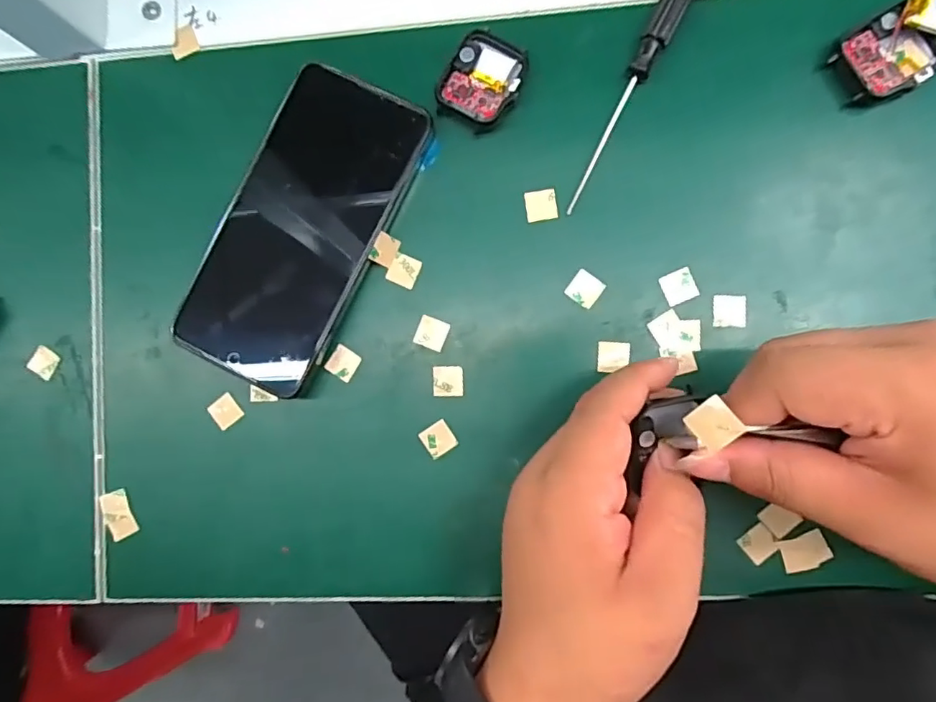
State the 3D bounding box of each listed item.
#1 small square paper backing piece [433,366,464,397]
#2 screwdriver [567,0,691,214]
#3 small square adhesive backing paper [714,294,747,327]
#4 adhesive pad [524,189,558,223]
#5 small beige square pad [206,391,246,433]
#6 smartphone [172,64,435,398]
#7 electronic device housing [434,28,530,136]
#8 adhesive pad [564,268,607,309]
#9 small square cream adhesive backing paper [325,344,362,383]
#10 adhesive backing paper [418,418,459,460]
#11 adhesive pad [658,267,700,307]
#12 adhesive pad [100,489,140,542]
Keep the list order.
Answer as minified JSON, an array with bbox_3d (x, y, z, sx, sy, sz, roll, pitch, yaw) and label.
[{"bbox_3d":[-0.010,0.016,0.287,0.015,0.004,0.016,-2,88,6],"label":"small square paper backing piece"},{"bbox_3d":[0.081,-0.131,0.277,0.014,0.012,0.131,26,91,6],"label":"screwdriver"},{"bbox_3d":[0.129,-0.020,0.274,0.016,0.004,0.016,0,88,6],"label":"small square adhesive backing paper"},{"bbox_3d":[0.037,-0.074,0.285,0.016,0.004,0.015,-8,88,5],"label":"adhesive pad"},{"bbox_3d":[-0.129,0.032,0.298,0.015,0.004,0.015,-37,85,4],"label":"small beige square pad"},{"bbox_3d":[-0.085,-0.062,0.290,0.077,0.016,0.160,26,91,6],"label":"smartphone"},{"bbox_3d":[0.008,-0.138,0.284,0.037,0.008,0.047,31,92,6],"label":"electronic device housing"},{"bbox_3d":[0.059,-0.031,0.281,0.015,0.004,0.016,35,92,6],"label":"adhesive pad"},{"bbox_3d":[-0.066,0.006,0.293,0.015,0.004,0.016,33,92,6],"label":"small square cream adhesive backing paper"},{"bbox_3d":[-0.015,0.045,0.286,0.016,0.004,0.016,-34,86,4],"label":"adhesive backing paper"},{"bbox_3d":[0.105,-0.032,0.277,0.016,0.004,0.016,-22,86,5],"label":"adhesive pad"},{"bbox_3d":[-0.189,0.089,0.303,0.015,0.005,0.026,-18,87,5],"label":"adhesive pad"}]

